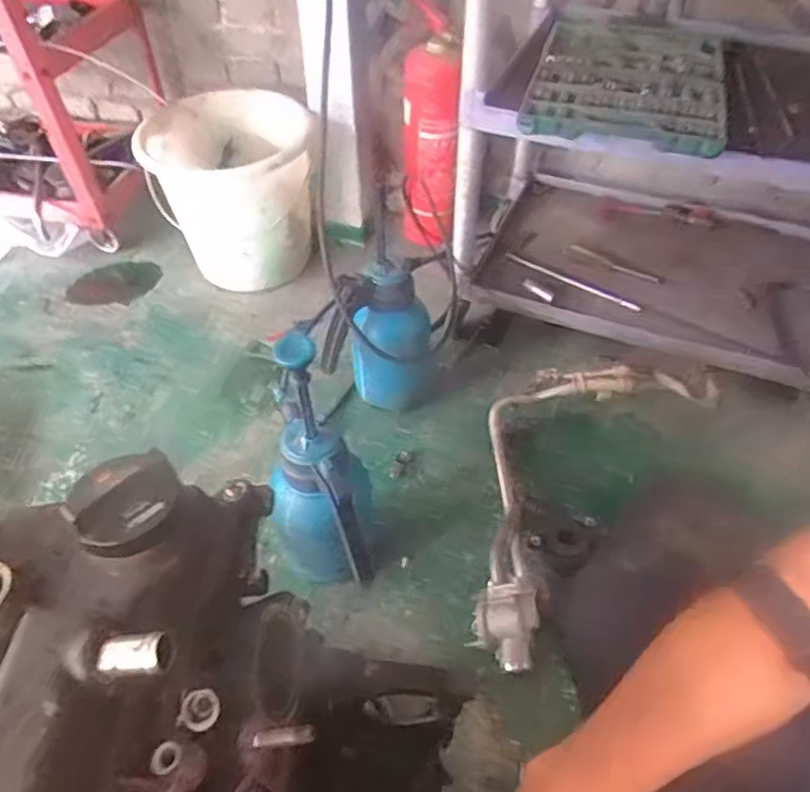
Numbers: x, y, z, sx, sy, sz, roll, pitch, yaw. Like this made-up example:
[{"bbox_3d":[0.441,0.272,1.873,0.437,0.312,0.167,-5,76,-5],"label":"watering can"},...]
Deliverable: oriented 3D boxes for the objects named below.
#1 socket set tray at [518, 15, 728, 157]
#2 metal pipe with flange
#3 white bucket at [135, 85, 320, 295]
[{"bbox_3d":[0.338,-0.484,0.965,0.280,0.047,0.383,13,49,11],"label":"socket set tray"},{"bbox_3d":[0.254,0.102,1.016,0.268,0.146,0.645,31,54,25],"label":"metal pipe with flange"},{"bbox_3d":[-0.365,-0.437,1.388,0.318,0.325,0.318,0,47,0],"label":"white bucket"}]

